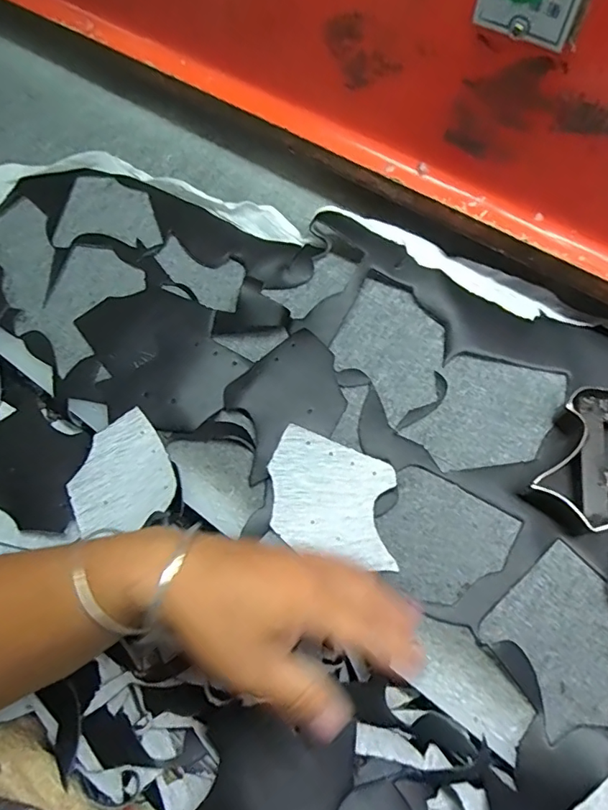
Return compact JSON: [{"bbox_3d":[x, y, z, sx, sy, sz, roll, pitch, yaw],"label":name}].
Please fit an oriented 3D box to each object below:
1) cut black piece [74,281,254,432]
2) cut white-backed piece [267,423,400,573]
[{"bbox_3d":[-0.135,-0.047,0.470,0.118,0.012,0.164,-37,68,-8],"label":"cut black piece"},{"bbox_3d":[0.023,0.072,0.400,0.105,0.028,0.086,17,70,9],"label":"cut white-backed piece"}]

